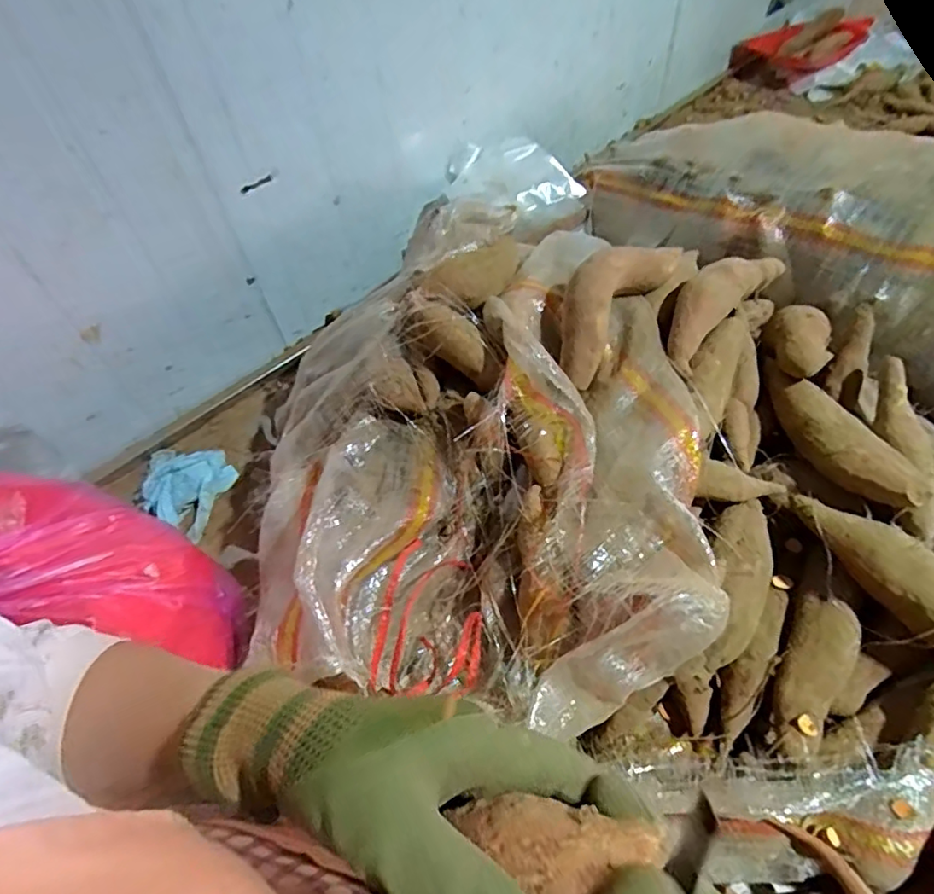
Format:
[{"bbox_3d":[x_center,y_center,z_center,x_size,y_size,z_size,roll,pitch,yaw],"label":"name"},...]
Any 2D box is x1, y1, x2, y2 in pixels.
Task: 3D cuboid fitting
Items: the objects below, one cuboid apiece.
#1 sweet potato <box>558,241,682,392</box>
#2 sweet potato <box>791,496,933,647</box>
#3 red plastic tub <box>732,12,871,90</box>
[{"bbox_3d":[0.136,-0.145,0.528,0.062,0.065,0.171,36,79,28],"label":"sweet potato"},{"bbox_3d":[0.351,0.110,0.440,0.048,0.044,0.204,-32,57,-18],"label":"sweet potato"},{"bbox_3d":[0.740,-0.884,1.238,0.284,0.091,0.145,-5,51,20],"label":"red plastic tub"}]

